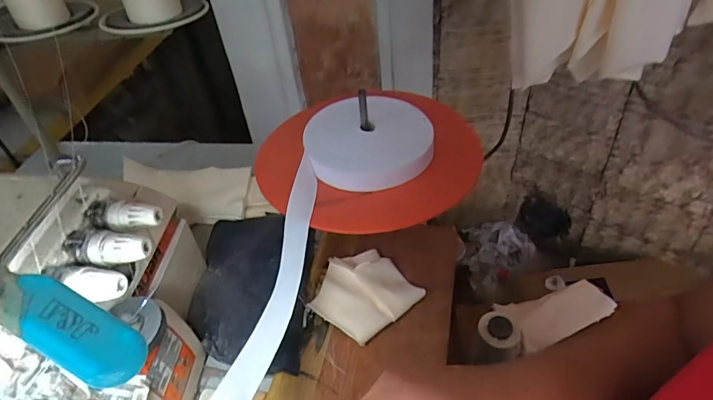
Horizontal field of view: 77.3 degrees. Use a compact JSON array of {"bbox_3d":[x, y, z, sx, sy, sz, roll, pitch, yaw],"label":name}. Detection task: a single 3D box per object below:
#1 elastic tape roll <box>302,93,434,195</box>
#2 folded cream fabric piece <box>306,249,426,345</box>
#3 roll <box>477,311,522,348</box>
[{"bbox_3d":[0.015,-0.066,0.477,0.128,0.032,0.128,-4,41,3],"label":"elastic tape roll"},{"bbox_3d":[0.006,0.092,0.451,0.096,0.027,0.081,-34,48,-28],"label":"folded cream fabric piece"},{"bbox_3d":[0.199,0.181,0.619,0.046,0.021,0.058,-15,42,-10],"label":"roll"}]

